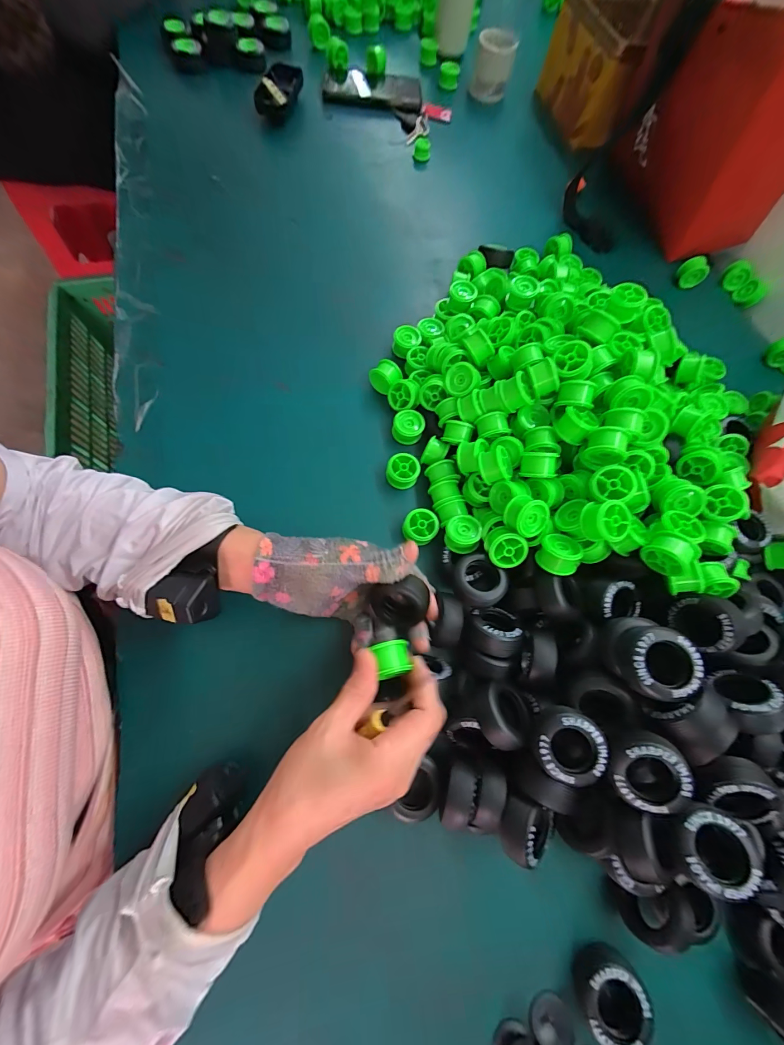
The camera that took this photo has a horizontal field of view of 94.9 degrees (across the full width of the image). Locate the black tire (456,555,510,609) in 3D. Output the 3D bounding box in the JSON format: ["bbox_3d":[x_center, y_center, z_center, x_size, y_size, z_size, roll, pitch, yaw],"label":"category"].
[{"bbox_3d":[0.082,0.055,0.337,0.045,0.023,0.048,1,72,-2],"label":"black tire"}]

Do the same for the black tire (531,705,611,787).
[{"bbox_3d":[0.132,0.163,0.266,0.050,0.018,0.050,-2,81,12],"label":"black tire"}]

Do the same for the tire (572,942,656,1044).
[{"bbox_3d":[0.166,0.356,0.271,0.046,0.025,0.043,14,69,-1],"label":"tire"}]

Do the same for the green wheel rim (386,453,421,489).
[{"bbox_3d":[0.012,-0.056,0.392,0.034,0.021,0.032,2,70,-6],"label":"green wheel rim"}]

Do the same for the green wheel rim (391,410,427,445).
[{"bbox_3d":[0.019,-0.110,0.416,0.035,0.021,0.033,2,70,-6],"label":"green wheel rim"}]

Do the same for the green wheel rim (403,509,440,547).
[{"bbox_3d":[0.029,0.006,0.375,0.034,0.024,0.037,2,70,-6],"label":"green wheel rim"}]

